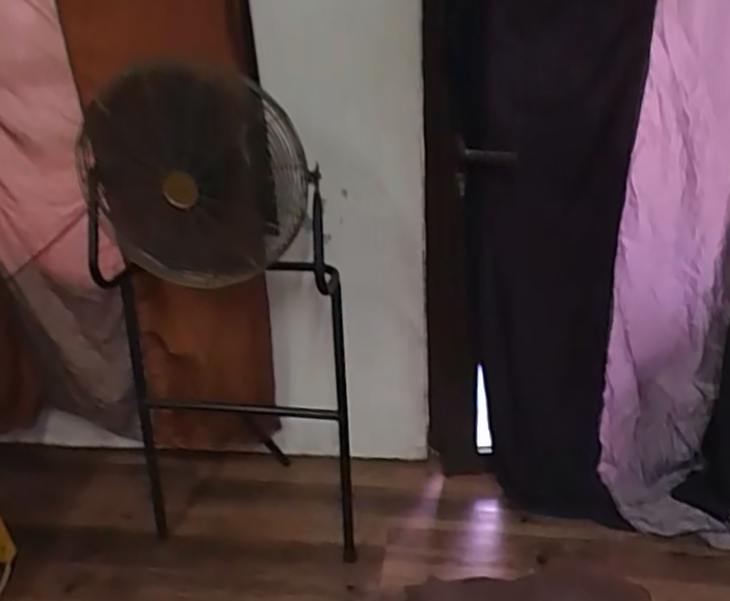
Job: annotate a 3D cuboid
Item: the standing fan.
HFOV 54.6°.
[{"bbox_3d":[-0.352,0.077,1.702,0.581,1.212,0.344,-7,32,-2],"label":"standing fan"}]

